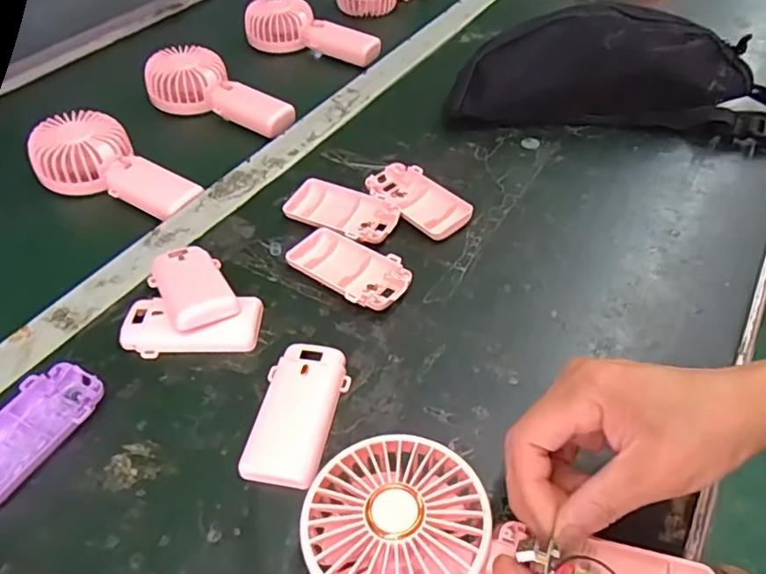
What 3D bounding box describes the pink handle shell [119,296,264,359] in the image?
[{"bbox_3d":[-0.134,0.026,0.408,0.094,0.017,0.042,-4,46,0],"label":"pink handle shell"}]

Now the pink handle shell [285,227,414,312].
[{"bbox_3d":[-0.025,-0.012,0.440,0.097,0.016,0.049,26,53,26],"label":"pink handle shell"}]

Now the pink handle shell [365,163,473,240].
[{"bbox_3d":[0.030,-0.073,0.495,0.048,0.017,0.097,-34,53,-26],"label":"pink handle shell"}]

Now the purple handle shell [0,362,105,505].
[{"bbox_3d":[-0.214,0.090,0.352,0.050,0.015,0.095,18,50,20],"label":"purple handle shell"}]

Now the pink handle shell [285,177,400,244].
[{"bbox_3d":[-0.035,-0.063,0.487,0.097,0.013,0.050,22,51,23],"label":"pink handle shell"}]

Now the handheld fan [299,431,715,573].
[{"bbox_3d":[0.054,0.120,0.262,0.181,0.030,0.087,15,48,8],"label":"handheld fan"}]

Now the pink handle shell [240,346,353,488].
[{"bbox_3d":[-0.052,0.074,0.355,0.047,0.015,0.091,7,47,10],"label":"pink handle shell"}]

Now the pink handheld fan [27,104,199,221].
[{"bbox_3d":[-0.248,-0.111,0.528,0.166,0.040,0.081,28,54,27],"label":"pink handheld fan"}]

